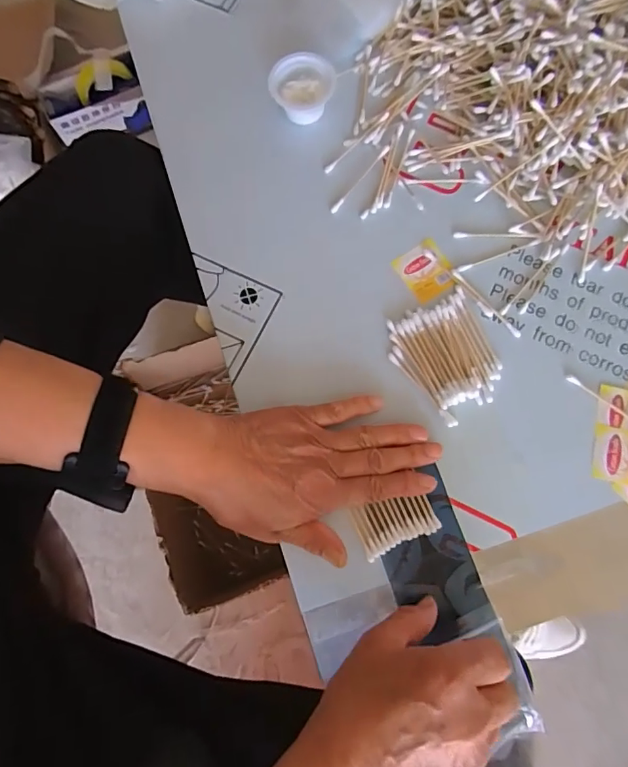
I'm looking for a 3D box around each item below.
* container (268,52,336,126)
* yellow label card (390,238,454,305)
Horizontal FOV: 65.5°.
[{"bbox_3d":[-0.009,-0.248,0.409,0.051,0.025,0.046,11,77,3],"label":"container"},{"bbox_3d":[0.089,-0.090,0.391,0.036,0.004,0.044,-34,80,1],"label":"yellow label card"}]

